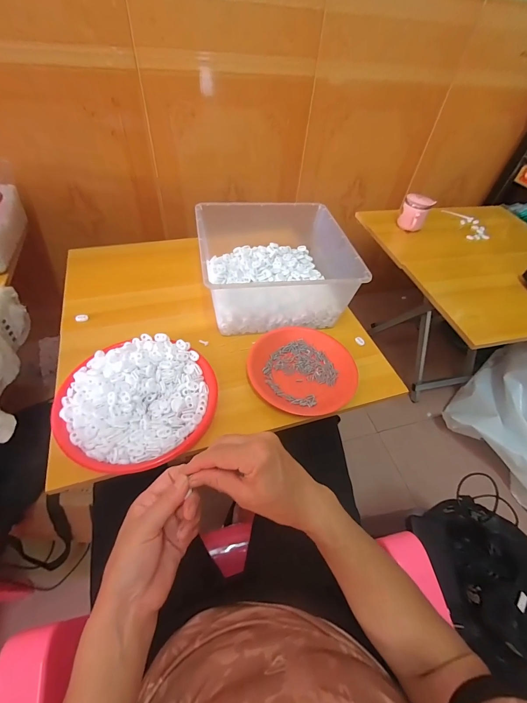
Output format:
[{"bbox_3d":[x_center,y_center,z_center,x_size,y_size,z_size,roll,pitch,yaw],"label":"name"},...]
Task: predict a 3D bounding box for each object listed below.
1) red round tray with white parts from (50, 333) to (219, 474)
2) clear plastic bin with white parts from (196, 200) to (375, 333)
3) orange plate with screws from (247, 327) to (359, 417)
[{"bbox_3d":[-0.199,0.069,0.499,0.232,0.035,0.231,3,51,-3],"label":"red round tray with white parts"},{"bbox_3d":[0.019,-0.186,0.662,0.292,0.128,0.290,-9,52,-12],"label":"clear plastic bin with white parts"},{"bbox_3d":[0.071,0.032,0.580,0.194,0.026,0.184,3,51,-3],"label":"orange plate with screws"}]

